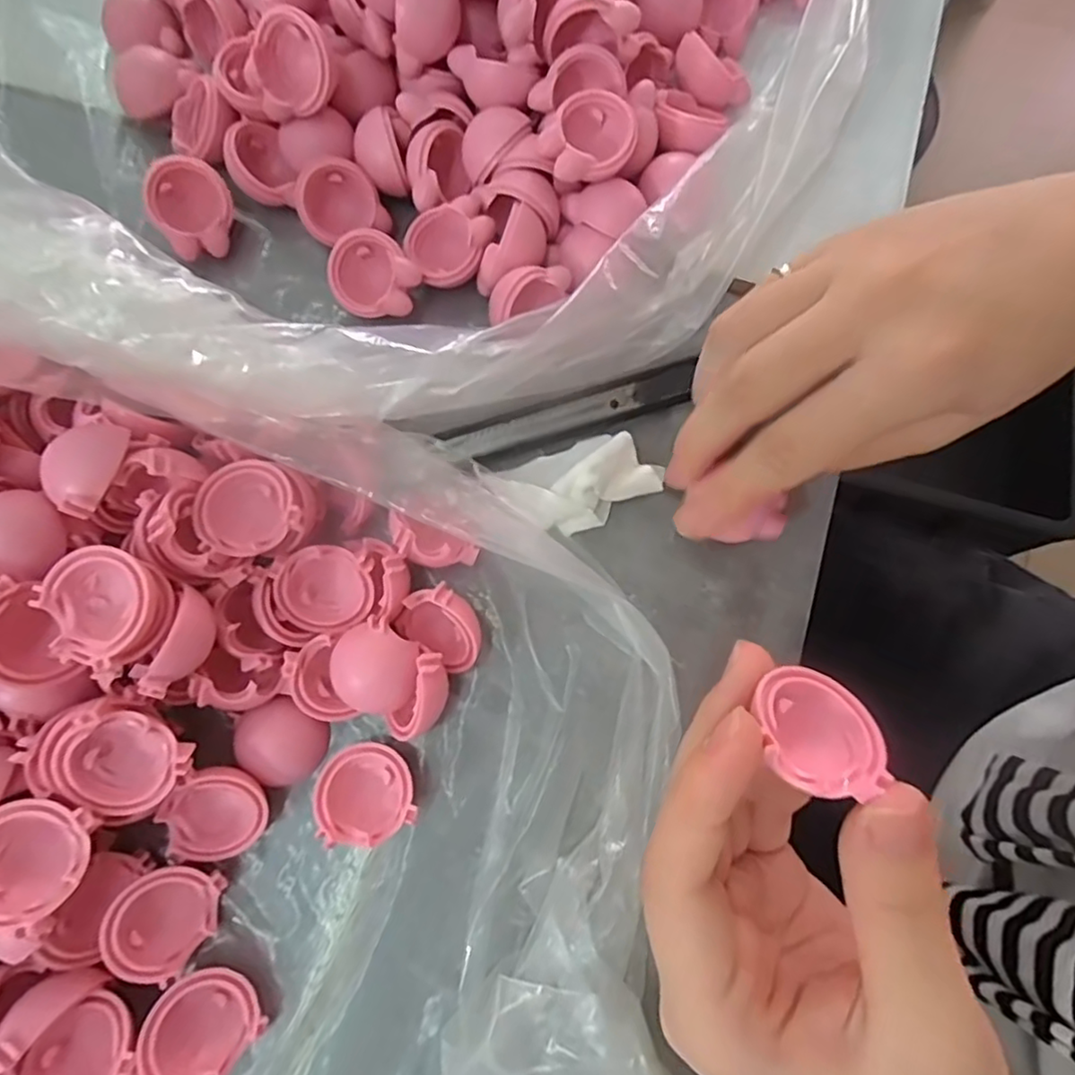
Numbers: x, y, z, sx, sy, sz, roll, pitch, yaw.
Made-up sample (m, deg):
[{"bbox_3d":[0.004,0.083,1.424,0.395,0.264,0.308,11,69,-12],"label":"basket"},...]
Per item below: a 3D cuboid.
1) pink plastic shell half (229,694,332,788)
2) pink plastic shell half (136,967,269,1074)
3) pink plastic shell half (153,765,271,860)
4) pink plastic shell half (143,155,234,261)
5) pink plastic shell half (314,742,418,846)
[{"bbox_3d":[-0.082,0.065,0.198,0.026,0.013,0.024,0,77,-2],"label":"pink plastic shell half"},{"bbox_3d":[-0.097,0.140,0.178,0.028,0.009,0.030,50,54,-8],"label":"pink plastic shell half"},{"bbox_3d":[-0.099,0.083,0.193,0.030,0.015,0.030,-2,104,-7],"label":"pink plastic shell half"},{"bbox_3d":[-0.129,-0.126,0.237,0.031,0.016,0.031,-1,102,-4],"label":"pink plastic shell half"},{"bbox_3d":[-0.053,0.079,0.194,0.029,0.012,0.028,-5,77,-3],"label":"pink plastic shell half"}]

